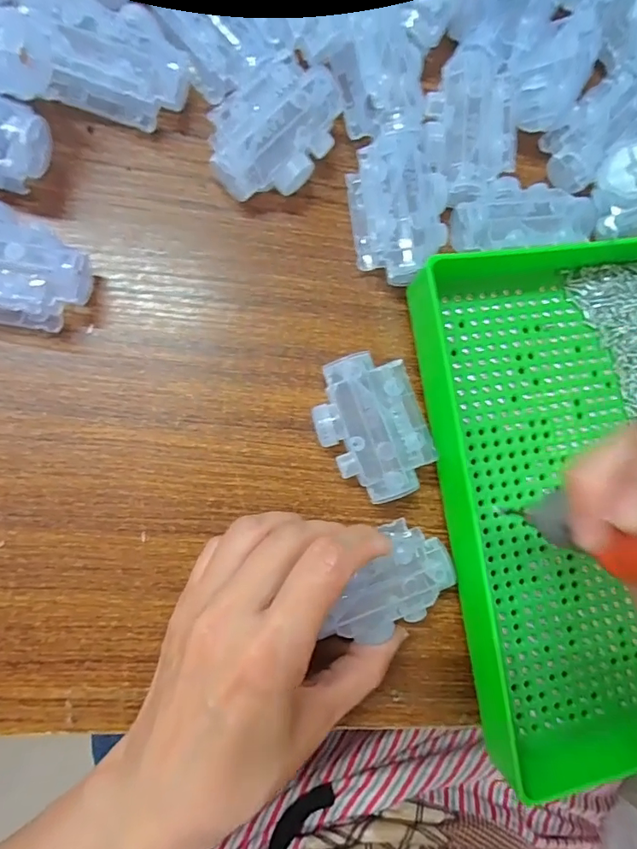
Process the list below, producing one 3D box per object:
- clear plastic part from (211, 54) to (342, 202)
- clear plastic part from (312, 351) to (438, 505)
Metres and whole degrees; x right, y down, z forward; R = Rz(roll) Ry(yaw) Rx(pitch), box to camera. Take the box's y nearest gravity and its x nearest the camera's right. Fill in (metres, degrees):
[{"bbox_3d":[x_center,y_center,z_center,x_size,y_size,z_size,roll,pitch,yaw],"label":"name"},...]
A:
[{"bbox_3d":[-0.021,-0.140,0.237,0.044,0.023,0.070,44,81,-5],"label":"clear plastic part"},{"bbox_3d":[0.024,0.001,0.237,0.046,0.028,0.069,-20,90,-10],"label":"clear plastic part"}]

